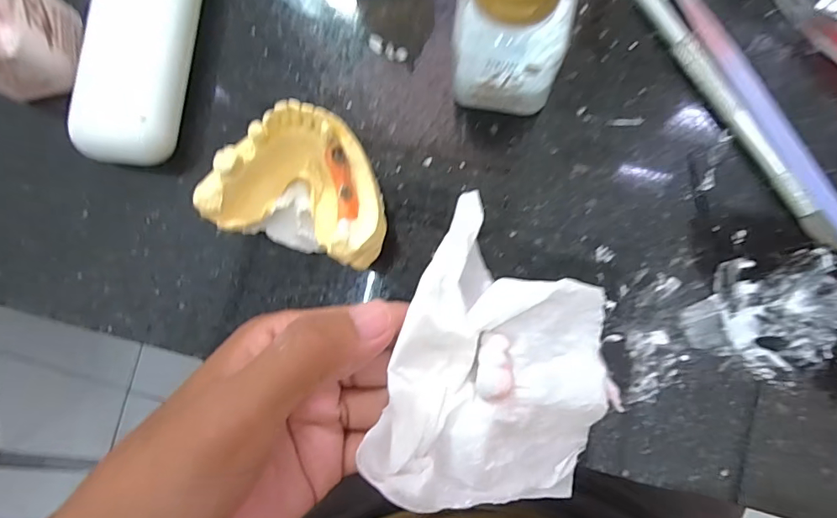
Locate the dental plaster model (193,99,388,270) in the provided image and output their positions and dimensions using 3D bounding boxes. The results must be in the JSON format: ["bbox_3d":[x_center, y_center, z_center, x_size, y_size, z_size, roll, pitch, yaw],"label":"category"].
[{"bbox_3d":[-0.045,-0.030,0.193,0.070,0.041,0.052,16,86,6],"label":"dental plaster model"}]

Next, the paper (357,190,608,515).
[{"bbox_3d":[0.032,0.038,0.179,0.083,0.015,0.108,15,81,-15],"label":"paper"}]

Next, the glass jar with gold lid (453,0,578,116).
[{"bbox_3d":[0.034,-0.084,0.176,0.040,0.074,0.034,1,85,4],"label":"glass jar with gold lid"}]

